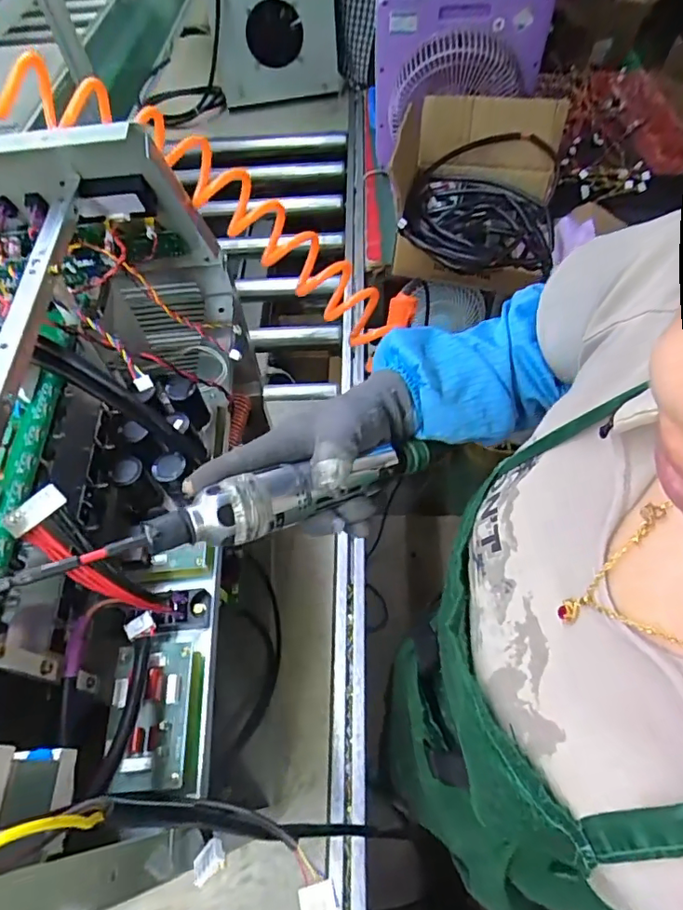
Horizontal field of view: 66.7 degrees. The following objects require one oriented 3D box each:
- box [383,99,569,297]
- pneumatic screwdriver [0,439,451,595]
[{"bbox_3d":[0.254,-0.487,0.981,0.303,0.205,0.352,9,58,10],"label":"box"},{"bbox_3d":[-0.054,0.030,0.320,0.324,0.038,0.043,-16,55,-29],"label":"pneumatic screwdriver"}]

